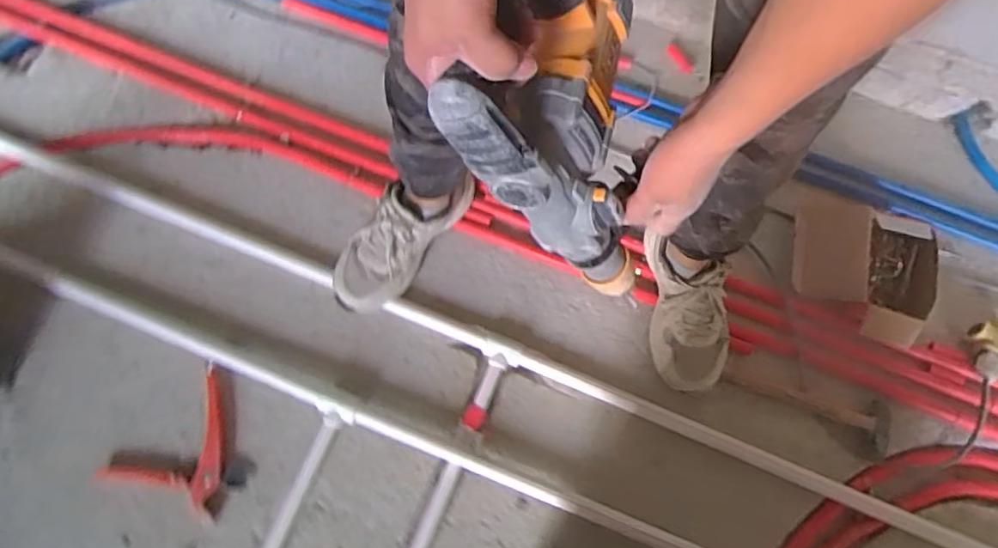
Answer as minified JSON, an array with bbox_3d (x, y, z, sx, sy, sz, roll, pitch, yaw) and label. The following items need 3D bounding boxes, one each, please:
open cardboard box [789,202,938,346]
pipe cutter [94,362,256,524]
[{"bbox_3d":[0.599,-0.007,0.989,0.218,0.063,0.246,12,63,3],"label":"open cardboard box"},{"bbox_3d":[-0.430,0.255,0.843,0.173,0.035,0.200,38,68,15],"label":"pipe cutter"}]

